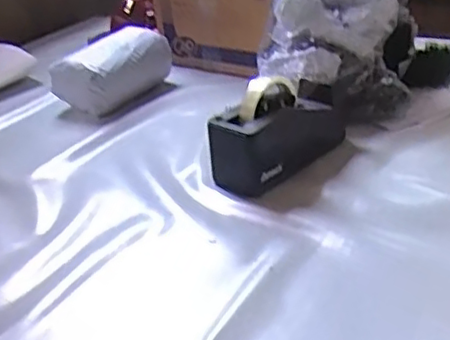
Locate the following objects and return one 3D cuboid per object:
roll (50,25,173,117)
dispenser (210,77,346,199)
[{"bbox_3d":[-0.192,-0.175,1.131,0.116,0.094,0.187,17,38,35],"label":"roll"},{"bbox_3d":[0.070,-0.063,0.851,0.079,0.114,0.200,20,40,38],"label":"dispenser"}]

